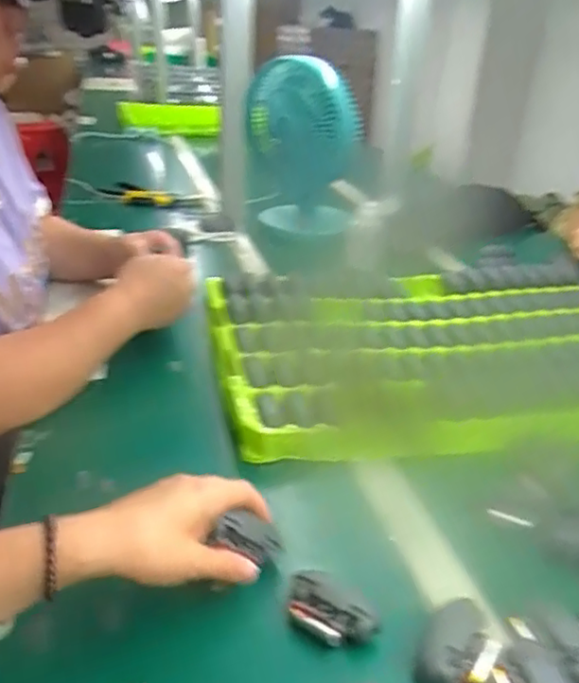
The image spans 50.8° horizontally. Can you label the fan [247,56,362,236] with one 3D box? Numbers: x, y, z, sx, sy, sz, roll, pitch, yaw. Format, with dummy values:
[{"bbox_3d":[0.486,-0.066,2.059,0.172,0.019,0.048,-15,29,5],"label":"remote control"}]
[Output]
[{"bbox_3d":[0.021,-0.359,1.162,0.206,0.311,0.155,2,28,-3],"label":"fan"}]

